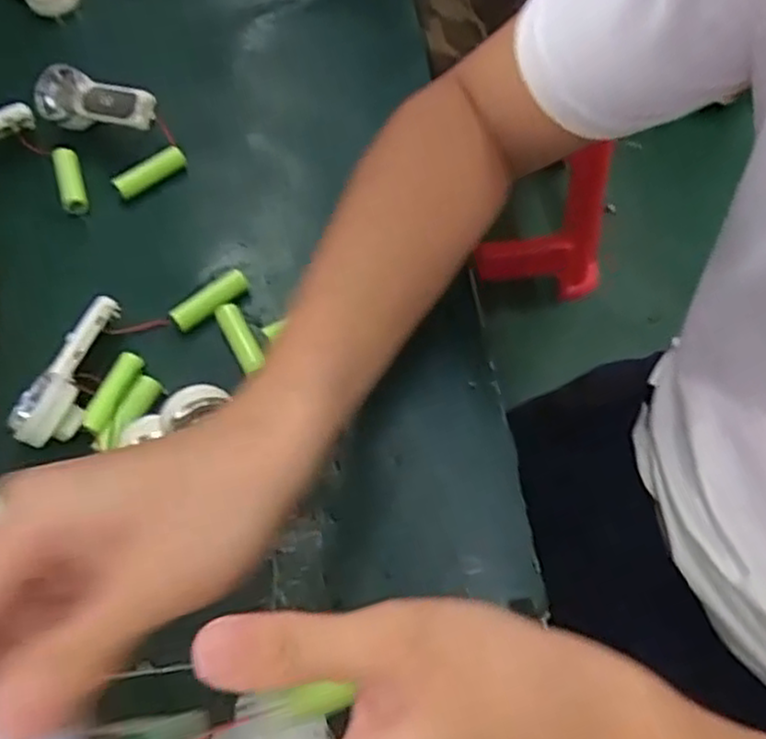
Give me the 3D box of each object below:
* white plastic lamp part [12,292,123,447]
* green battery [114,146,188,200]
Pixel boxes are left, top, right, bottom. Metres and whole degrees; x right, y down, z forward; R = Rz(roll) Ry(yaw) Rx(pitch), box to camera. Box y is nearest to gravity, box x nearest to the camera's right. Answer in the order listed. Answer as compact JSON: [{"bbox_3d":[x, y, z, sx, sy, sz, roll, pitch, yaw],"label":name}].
[{"bbox_3d":[-0.178,0.000,0.412,0.028,0.030,0.092,7,63,6],"label":"white plastic lamp part"},{"bbox_3d":[-0.159,-0.135,0.500,0.050,0.018,0.013,-35,66,-15],"label":"green battery"}]

